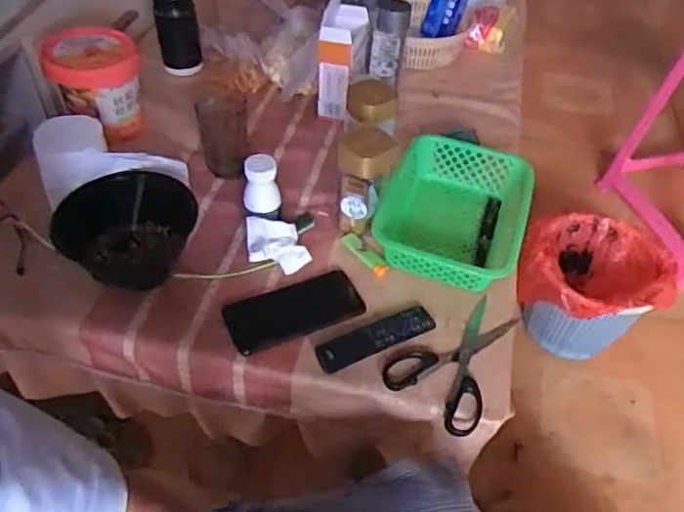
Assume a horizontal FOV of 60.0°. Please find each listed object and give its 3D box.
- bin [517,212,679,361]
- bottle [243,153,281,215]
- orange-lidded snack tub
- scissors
[{"bbox_3d":[0.488,0.074,1.201,0.268,0.222,0.244,22,50,16],"label":"bin"},{"bbox_3d":[-0.104,-0.092,0.766,0.047,0.064,0.041,-3,48,-6],"label":"bottle"},{"bbox_3d":[-0.378,-0.264,0.912,0.123,0.123,0.130,2,47,-2],"label":"orange-lidded snack tub"},{"bbox_3d":[0.140,0.121,0.693,0.110,0.020,0.176,33,54,24],"label":"scissors"}]

